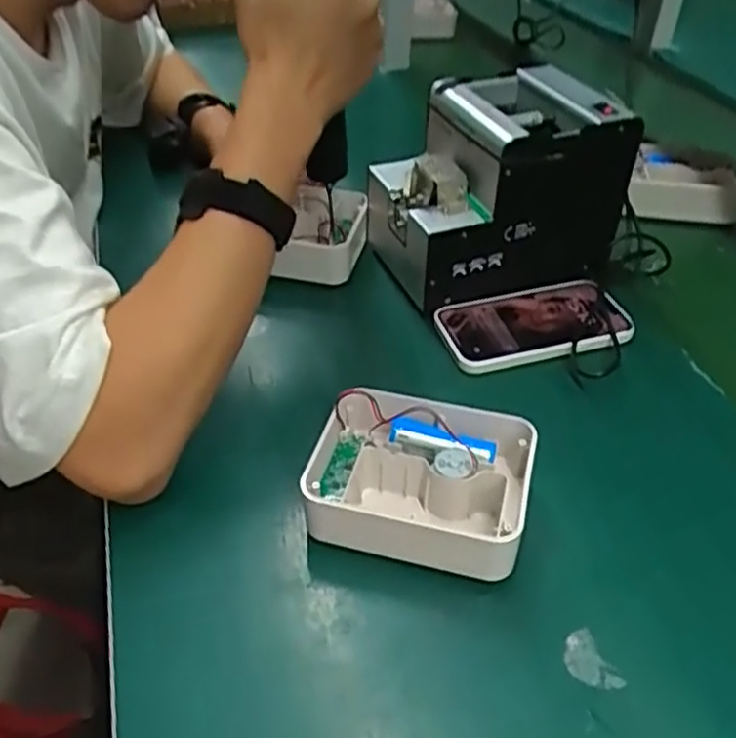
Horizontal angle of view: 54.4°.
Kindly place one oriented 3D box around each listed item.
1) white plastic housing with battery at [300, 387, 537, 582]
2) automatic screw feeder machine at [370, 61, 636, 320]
[{"bbox_3d":[0.032,0.067,0.434,0.125,0.044,0.097,10,43,11],"label":"white plastic housing with battery"},{"bbox_3d":[0.106,-0.159,0.610,0.193,0.135,0.140,-12,43,-12],"label":"automatic screw feeder machine"}]

